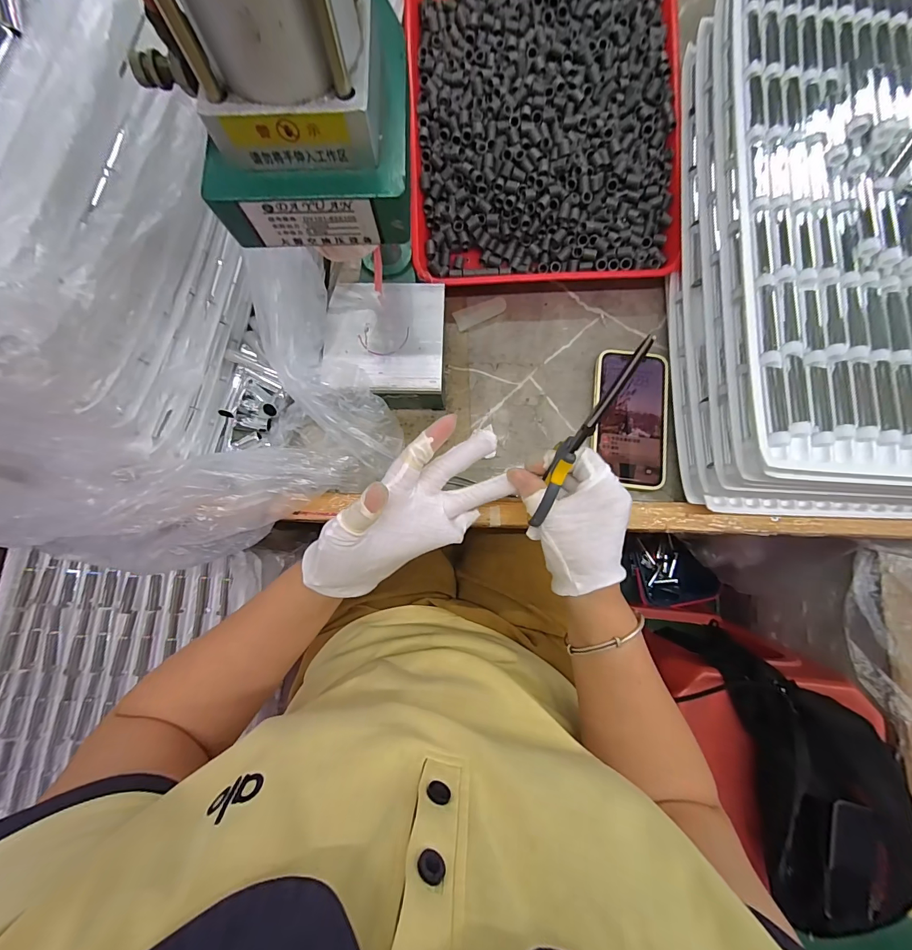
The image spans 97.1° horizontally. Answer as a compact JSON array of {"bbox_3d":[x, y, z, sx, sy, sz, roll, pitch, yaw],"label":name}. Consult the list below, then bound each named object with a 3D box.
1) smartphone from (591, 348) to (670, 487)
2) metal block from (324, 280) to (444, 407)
[{"bbox_3d":[0.186,-0.060,0.431,0.076,0.014,0.147,5,80,2],"label":"smartphone"},{"bbox_3d":[-0.071,-0.135,0.429,0.118,0.058,0.127,1,79,1],"label":"metal block"}]

